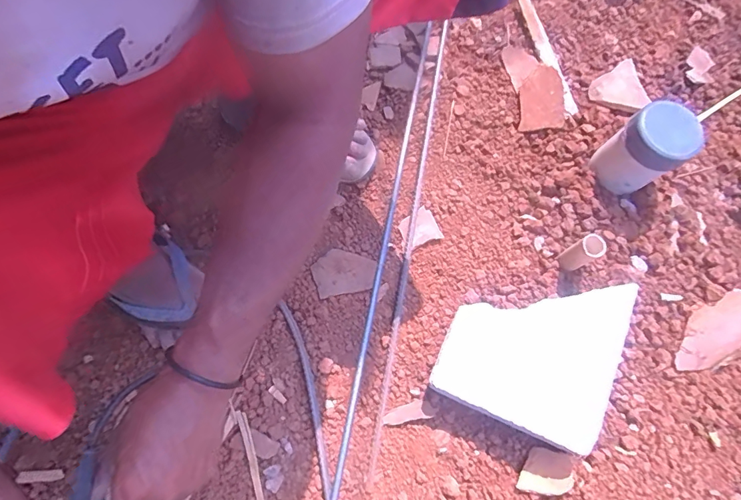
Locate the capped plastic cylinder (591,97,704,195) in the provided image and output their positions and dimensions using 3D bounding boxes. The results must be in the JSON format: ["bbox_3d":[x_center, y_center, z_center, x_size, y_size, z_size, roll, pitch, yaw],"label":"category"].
[{"bbox_3d":[0.398,-0.144,0.614,0.099,0.120,0.092,-33,74,-10],"label":"capped plastic cylinder"}]

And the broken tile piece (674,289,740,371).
[{"bbox_3d":[0.490,0.114,0.593,0.156,0.014,0.071,-24,73,-6],"label":"broken tile piece"}]

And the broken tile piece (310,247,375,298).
[{"bbox_3d":[-0.039,0.031,0.619,0.089,0.010,0.068,-13,72,-3],"label":"broken tile piece"}]

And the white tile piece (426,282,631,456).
[{"bbox_3d":[0.201,0.115,0.523,0.191,0.012,0.198,22,73,15],"label":"white tile piece"}]

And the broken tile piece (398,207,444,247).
[{"bbox_3d":[0.075,-0.033,0.646,0.056,0.004,0.053,-26,73,-7],"label":"broken tile piece"}]

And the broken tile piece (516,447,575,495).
[{"bbox_3d":[0.221,0.280,0.532,0.062,0.014,0.050,8,72,4],"label":"broken tile piece"}]

